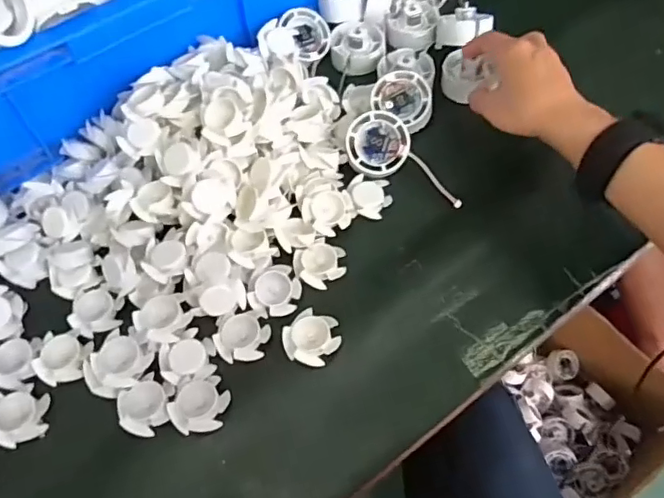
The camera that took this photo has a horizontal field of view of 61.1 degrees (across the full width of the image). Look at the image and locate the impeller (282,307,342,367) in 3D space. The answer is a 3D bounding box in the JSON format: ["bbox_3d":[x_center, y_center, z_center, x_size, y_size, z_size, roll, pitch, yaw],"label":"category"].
[{"bbox_3d":[-0.016,0.065,0.415,0.038,0.010,0.039,-1,59,1],"label":"impeller"}]

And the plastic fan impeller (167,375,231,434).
[{"bbox_3d":[-0.092,0.108,0.390,0.040,0.010,0.037,-14,60,-7],"label":"plastic fan impeller"}]

